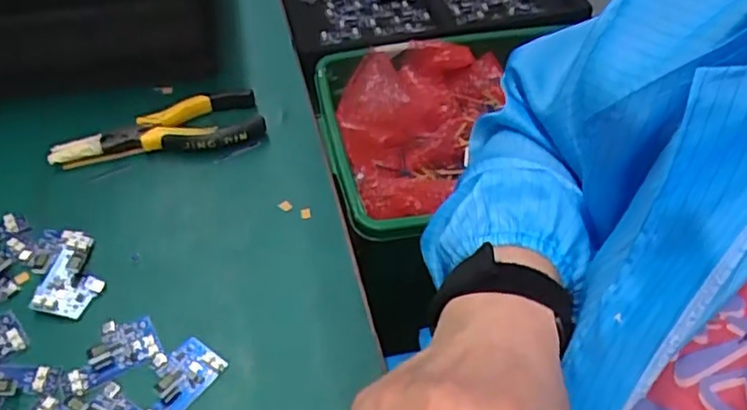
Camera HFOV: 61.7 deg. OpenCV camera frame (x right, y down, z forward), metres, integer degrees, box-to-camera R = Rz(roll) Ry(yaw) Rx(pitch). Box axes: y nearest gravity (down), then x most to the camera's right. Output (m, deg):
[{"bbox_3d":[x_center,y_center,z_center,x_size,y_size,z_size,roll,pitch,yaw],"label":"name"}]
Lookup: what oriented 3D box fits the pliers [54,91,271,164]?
[{"bbox_3d":[-0.171,-0.060,0.500,0.160,0.018,0.055,-9,51,-9],"label":"pliers"}]

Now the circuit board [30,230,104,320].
[{"bbox_3d":[-0.200,0.044,0.418,0.037,0.007,0.062,5,50,2],"label":"circuit board"}]

